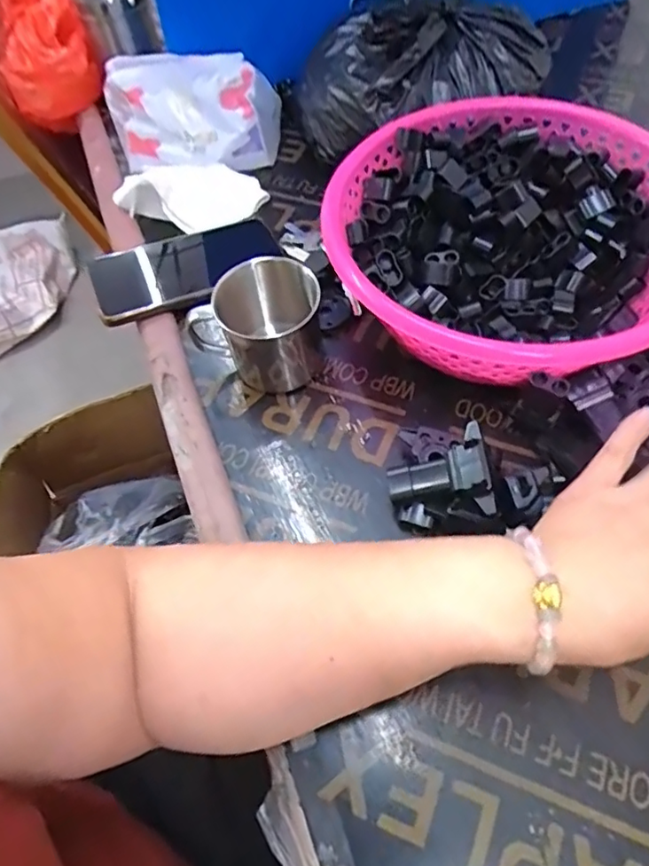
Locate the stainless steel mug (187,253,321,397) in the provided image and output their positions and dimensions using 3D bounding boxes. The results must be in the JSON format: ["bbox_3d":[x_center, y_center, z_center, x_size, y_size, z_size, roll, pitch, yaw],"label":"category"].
[{"bbox_3d":[-0.047,-0.075,0.424,0.080,0.084,0.067,-32,62,-15],"label":"stainless steel mug"}]

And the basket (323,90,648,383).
[{"bbox_3d":[0.138,-0.140,0.440,0.249,0.098,0.242,-2,59,3],"label":"basket"}]

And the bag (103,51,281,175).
[{"bbox_3d":[-0.132,-0.305,0.562,0.162,0.103,0.084,8,60,9],"label":"bag"}]

